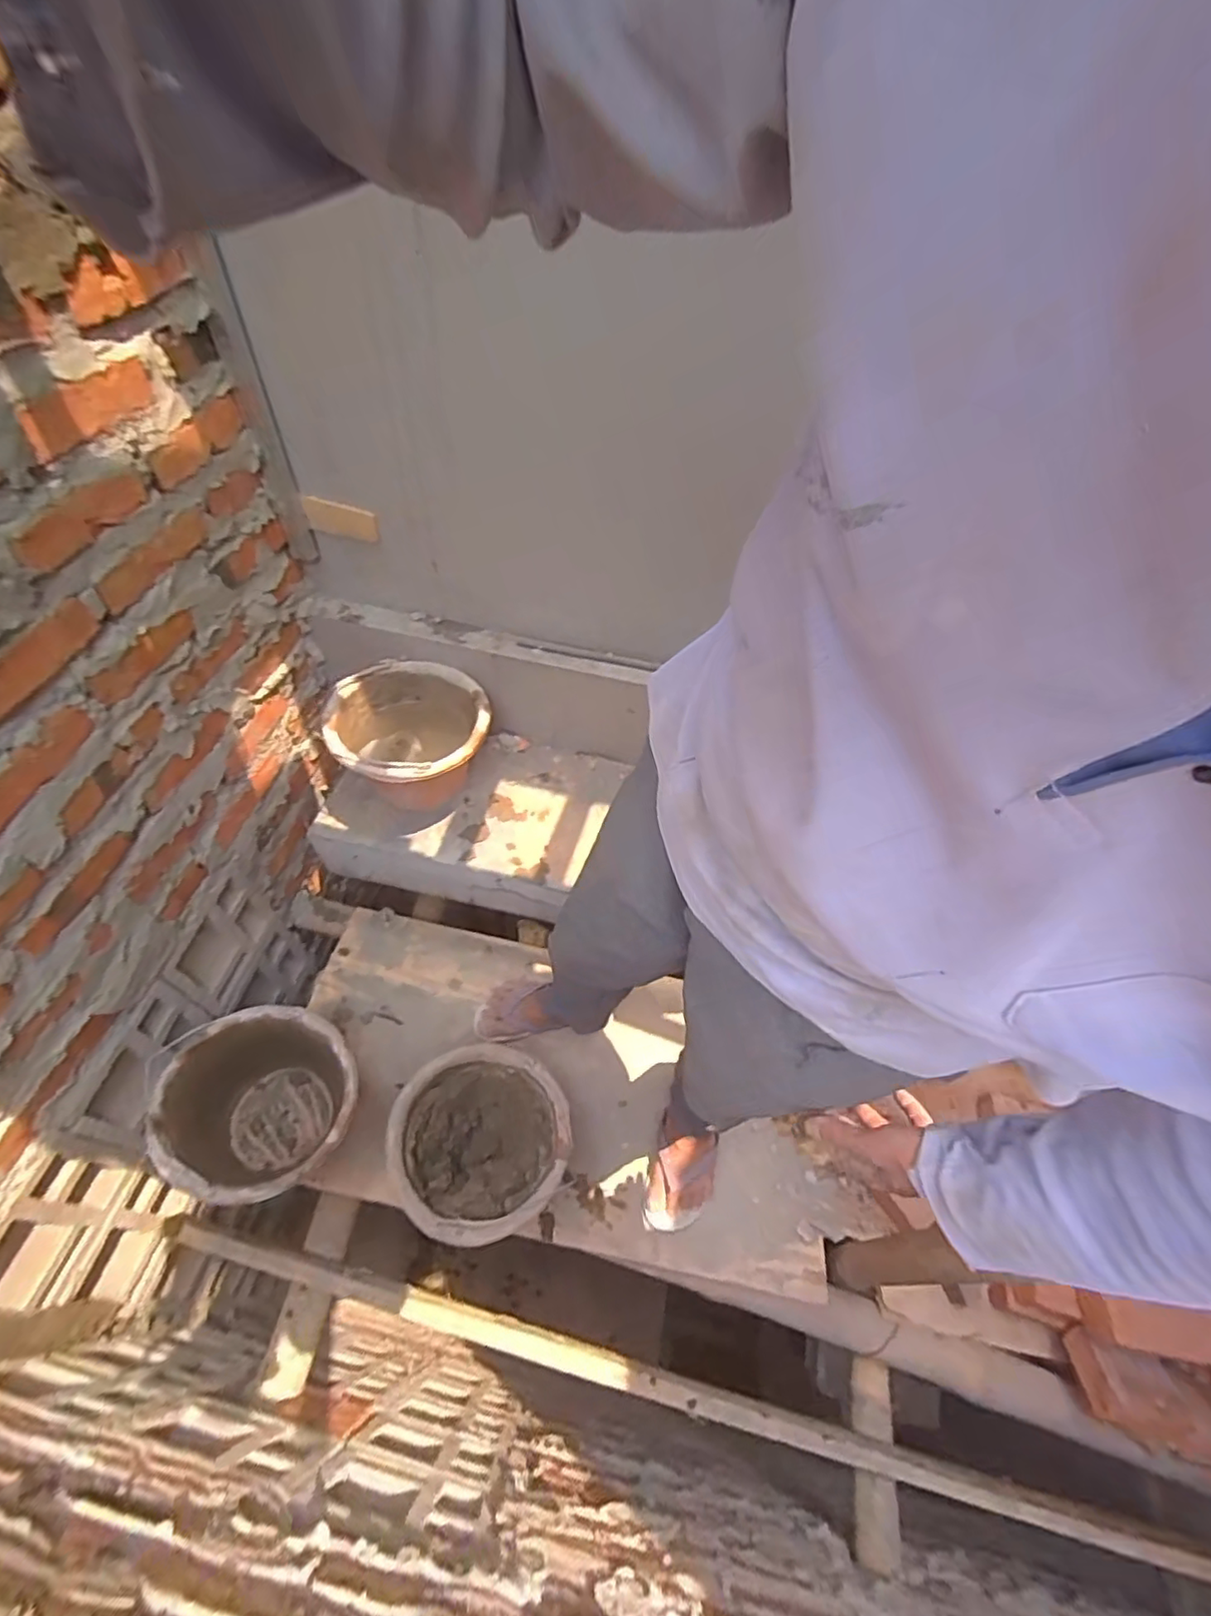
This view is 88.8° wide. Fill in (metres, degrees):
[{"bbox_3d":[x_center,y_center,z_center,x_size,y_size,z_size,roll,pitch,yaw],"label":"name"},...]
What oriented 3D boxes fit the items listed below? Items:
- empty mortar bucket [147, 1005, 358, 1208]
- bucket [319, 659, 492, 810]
[{"bbox_3d":[-0.505,0.462,0.954,0.249,0.213,0.246,3,54,-4],"label":"empty mortar bucket"},{"bbox_3d":[-0.328,-0.106,1.074,0.253,0.172,0.252,-5,55,-9],"label":"bucket"}]

